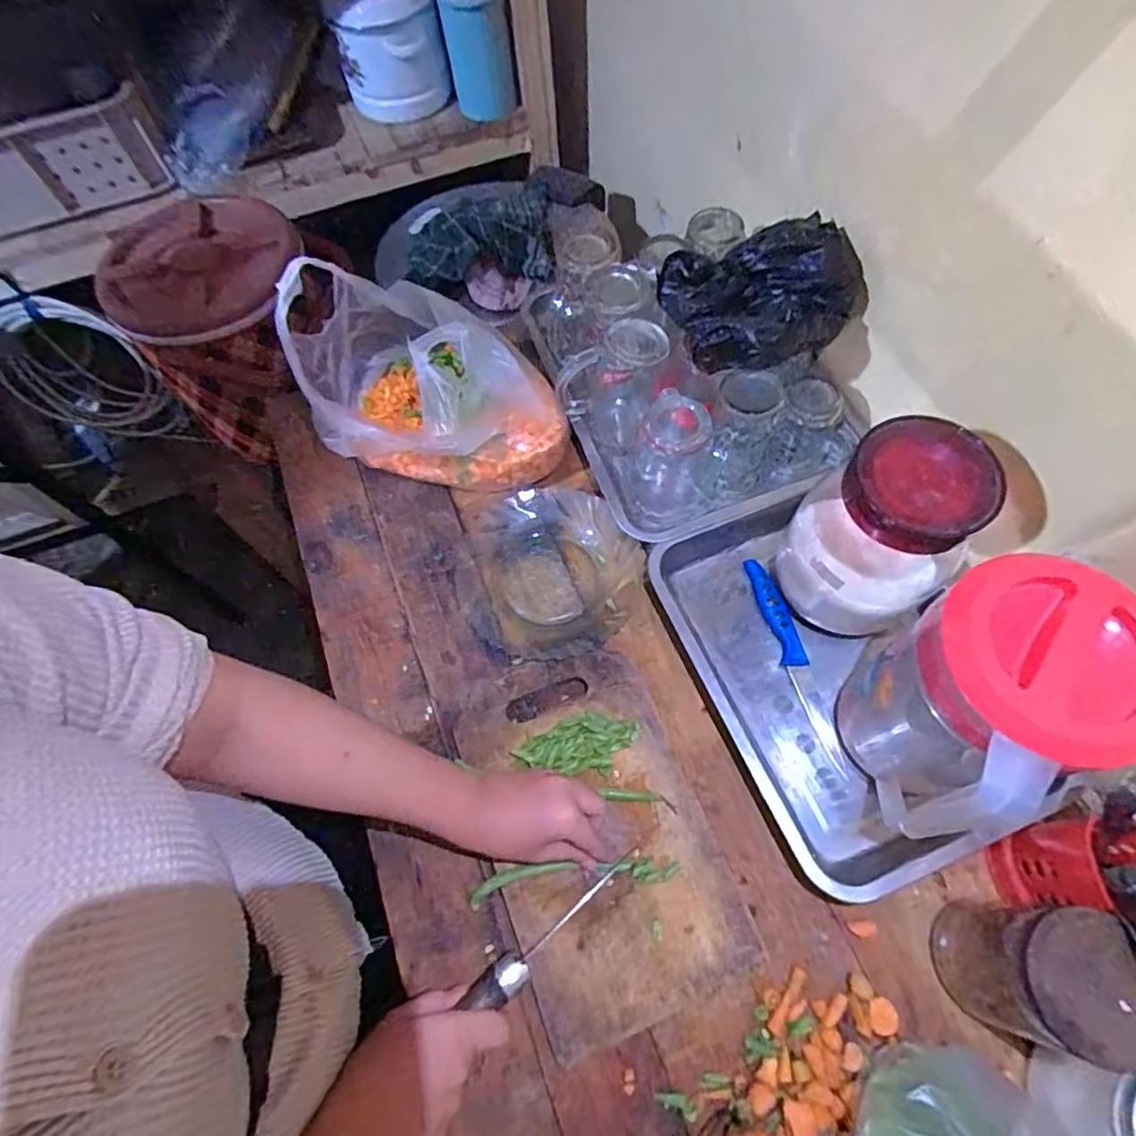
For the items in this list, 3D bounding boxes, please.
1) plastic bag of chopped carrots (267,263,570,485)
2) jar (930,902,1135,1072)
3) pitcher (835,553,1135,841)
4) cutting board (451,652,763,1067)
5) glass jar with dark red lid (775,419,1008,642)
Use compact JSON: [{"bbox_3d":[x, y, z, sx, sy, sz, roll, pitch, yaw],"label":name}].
[{"bbox_3d":[-0.133,-0.191,0.605,0.233,0.213,0.154,-7,66,-1],"label":"plastic bag of chopped carrots"},{"bbox_3d":[0.322,0.278,0.422,0.076,0.146,0.080,-1,66,2],"label":"jar"},{"bbox_3d":[0.273,0.102,0.449,0.147,0.242,0.115,-32,68,-12],"label":"pitcher"},{"bbox_3d":[0.023,0.218,0.521,0.174,0.019,0.285,-20,66,-8],"label":"cutting board"},{"bbox_3d":[0.257,-0.020,0.526,0.112,0.212,0.102,-1,66,2],"label":"glass jar with dark red lid"}]

